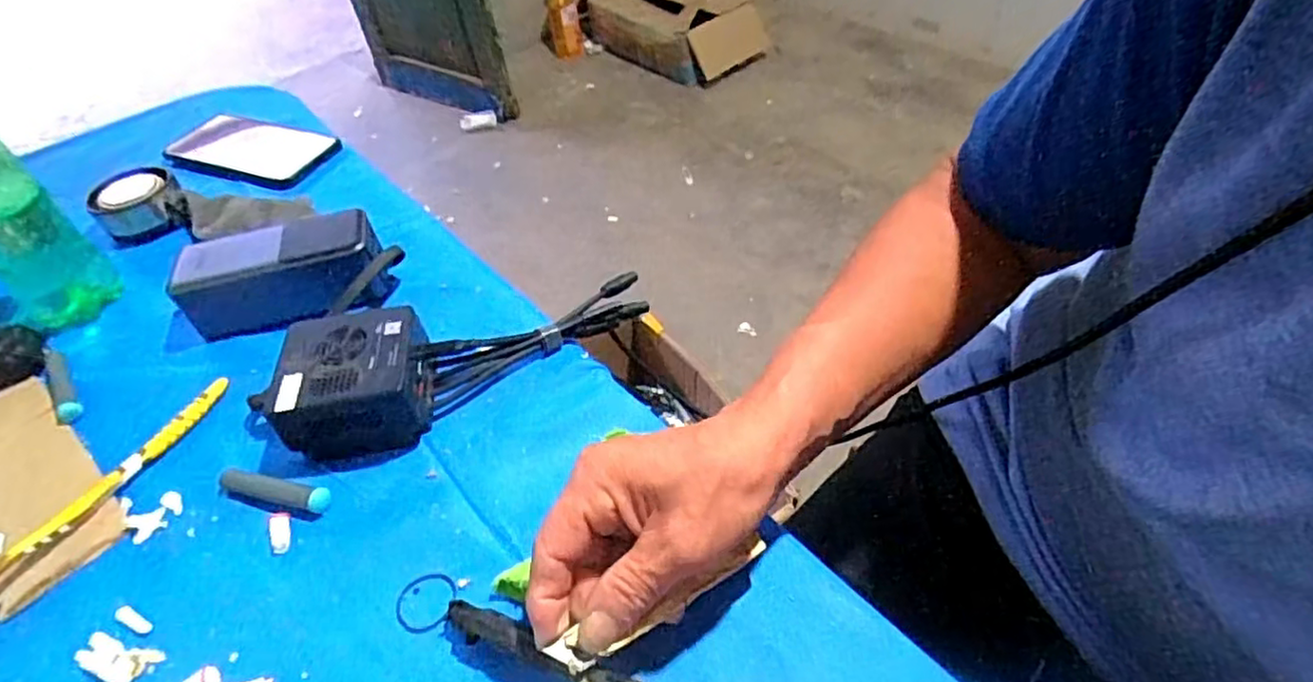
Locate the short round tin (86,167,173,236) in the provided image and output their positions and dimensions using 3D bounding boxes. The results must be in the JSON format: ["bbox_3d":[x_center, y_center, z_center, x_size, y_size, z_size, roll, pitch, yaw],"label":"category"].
[{"bbox_3d":[-0.445,-0.116,0.569,0.058,0.043,0.063,-31,51,-22],"label":"short round tin"}]

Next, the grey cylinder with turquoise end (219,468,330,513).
[{"bbox_3d":[-0.217,0.085,0.376,0.069,0.010,0.013,9,49,14],"label":"grey cylinder with turquoise end"}]

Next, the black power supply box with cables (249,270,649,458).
[{"bbox_3d":[-0.120,0.005,0.439,0.251,0.063,0.082,-17,46,-26],"label":"black power supply box with cables"}]

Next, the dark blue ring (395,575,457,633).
[{"bbox_3d":[-0.116,0.132,0.333,0.029,0.004,0.030,-3,47,3],"label":"dark blue ring"}]

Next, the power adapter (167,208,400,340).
[{"bbox_3d":[-0.266,-0.052,0.487,0.143,0.050,0.064,-13,47,-6],"label":"power adapter"}]

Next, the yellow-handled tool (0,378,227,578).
[{"bbox_3d":[-0.322,0.089,0.378,0.020,0.013,0.185,14,50,18],"label":"yellow-handled tool"}]

